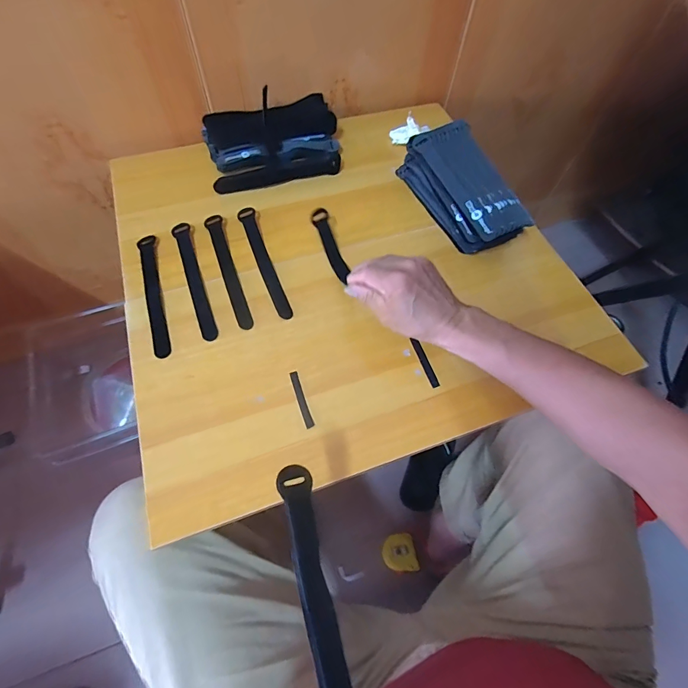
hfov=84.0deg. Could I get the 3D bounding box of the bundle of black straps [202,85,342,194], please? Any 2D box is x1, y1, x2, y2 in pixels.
[{"bbox_3d":[-0.111,-0.324,0.612,0.211,0.050,0.136,-14,64,-10],"label":"bundle of black straps"}]

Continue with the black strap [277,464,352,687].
[{"bbox_3d":[-0.021,0.185,0.286,0.024,0.019,0.180,-12,76,-9],"label":"black strap"}]

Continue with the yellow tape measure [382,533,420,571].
[{"bbox_3d":[0.113,0.427,0.779,0.066,0.027,0.070,-12,63,-9],"label":"yellow tape measure"}]

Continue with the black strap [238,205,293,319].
[{"bbox_3d":[-0.110,-0.114,0.527,0.023,0.007,0.192,-17,66,-13],"label":"black strap"}]

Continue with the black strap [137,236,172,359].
[{"bbox_3d":[-0.246,-0.067,0.496,0.022,0.004,0.193,-17,64,-11],"label":"black strap"}]

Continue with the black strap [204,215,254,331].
[{"bbox_3d":[-0.156,-0.101,0.518,0.022,0.008,0.193,-19,64,-12],"label":"black strap"}]

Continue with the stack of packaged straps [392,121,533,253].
[{"bbox_3d":[0.176,-0.223,0.555,0.086,0.080,0.217,-23,65,-14],"label":"stack of packaged straps"}]

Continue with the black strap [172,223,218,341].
[{"bbox_3d":[-0.199,-0.087,0.509,0.023,0.004,0.193,-19,66,-13],"label":"black strap"}]

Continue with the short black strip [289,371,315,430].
[{"bbox_3d":[-0.048,0.063,0.436,0.010,0.004,0.069,-17,64,-11],"label":"short black strip"}]

